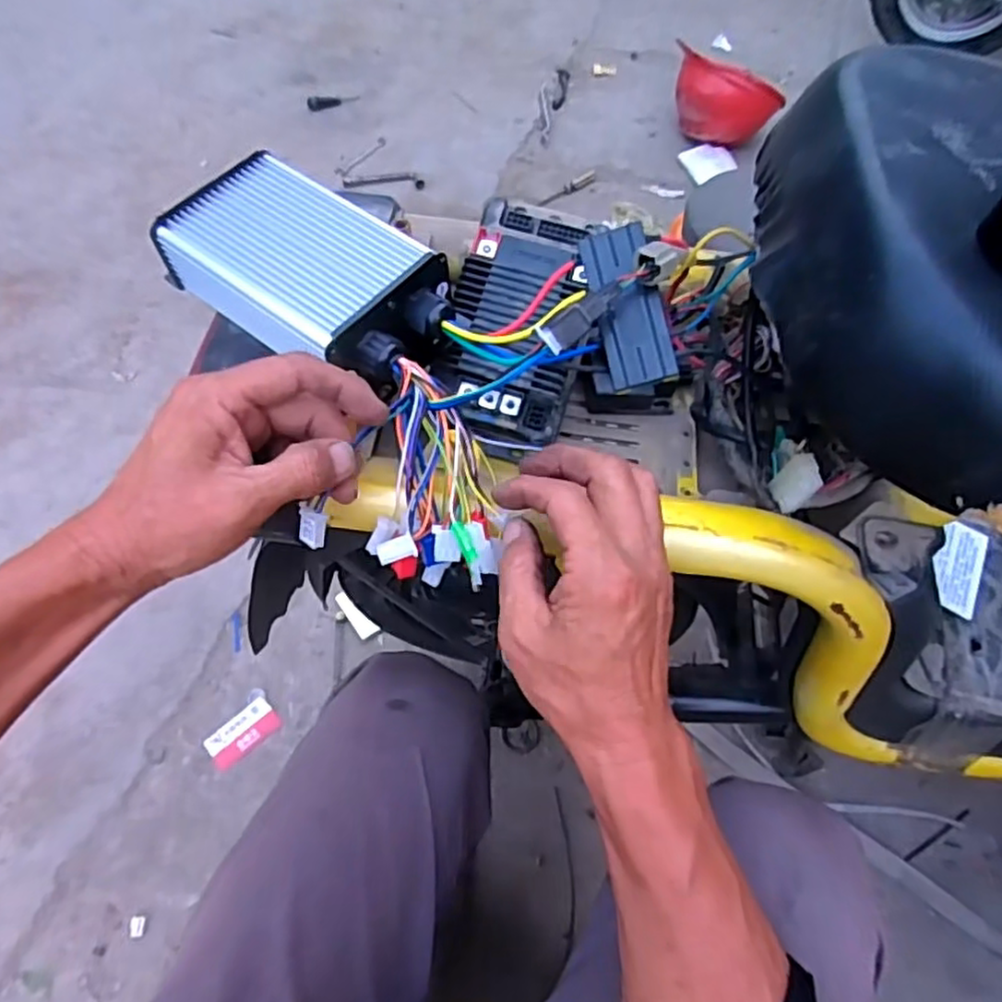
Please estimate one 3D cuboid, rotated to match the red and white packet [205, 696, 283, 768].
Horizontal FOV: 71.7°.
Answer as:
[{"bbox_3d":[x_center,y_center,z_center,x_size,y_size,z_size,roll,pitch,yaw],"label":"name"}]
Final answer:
[{"bbox_3d":[-0.336,0.303,0.907,0.094,0.008,0.047,-37,66,-19],"label":"red and white packet"}]

